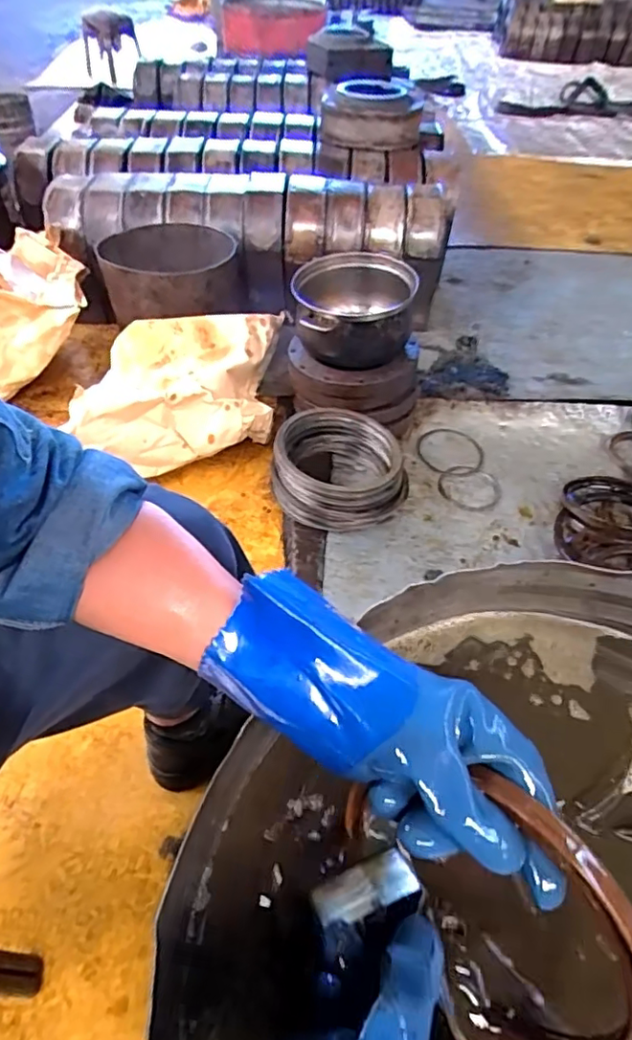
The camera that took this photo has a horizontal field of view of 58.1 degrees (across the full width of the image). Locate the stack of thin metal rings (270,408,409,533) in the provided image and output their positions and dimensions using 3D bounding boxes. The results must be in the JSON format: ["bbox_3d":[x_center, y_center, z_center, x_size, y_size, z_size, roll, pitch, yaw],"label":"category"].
[{"bbox_3d":[0.040,-0.083,1.003,0.238,0.118,0.220,22,51,17],"label":"stack of thin metal rings"}]

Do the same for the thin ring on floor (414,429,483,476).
[{"bbox_3d":[0.270,-0.138,1.148,0.137,0.006,0.142,1,48,-1],"label":"thin ring on floor"}]

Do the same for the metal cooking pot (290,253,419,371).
[{"bbox_3d":[0.072,-0.397,1.088,0.222,0.119,0.236,-3,49,-5],"label":"metal cooking pot"}]

